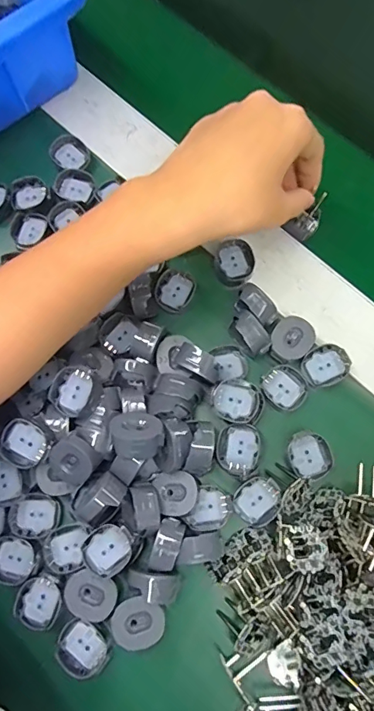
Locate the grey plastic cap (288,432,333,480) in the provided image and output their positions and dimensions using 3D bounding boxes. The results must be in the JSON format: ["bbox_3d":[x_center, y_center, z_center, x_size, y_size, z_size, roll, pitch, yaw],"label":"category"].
[{"bbox_3d":[0.073,0.060,0.275,0.025,0.012,0.026,-15,75,-3],"label":"grey plastic cap"}]

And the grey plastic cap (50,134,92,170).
[{"bbox_3d":[-0.083,-0.145,0.329,0.024,0.006,0.027,-42,78,-9],"label":"grey plastic cap"}]

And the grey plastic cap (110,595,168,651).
[{"bbox_3d":[-0.026,0.145,0.249,0.029,0.011,0.024,-22,75,-4],"label":"grey plastic cap"}]

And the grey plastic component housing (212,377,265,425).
[{"bbox_3d":[0.031,0.028,0.272,0.031,0.016,0.026,4,75,3],"label":"grey plastic component housing"}]

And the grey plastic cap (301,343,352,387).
[{"bbox_3d":[0.087,0.006,0.285,0.028,0.009,0.024,-25,75,-5],"label":"grey plastic cap"}]

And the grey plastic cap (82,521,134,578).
[{"bbox_3d":[-0.043,0.107,0.254,0.025,0.014,0.028,37,79,11],"label":"grey plastic cap"}]

